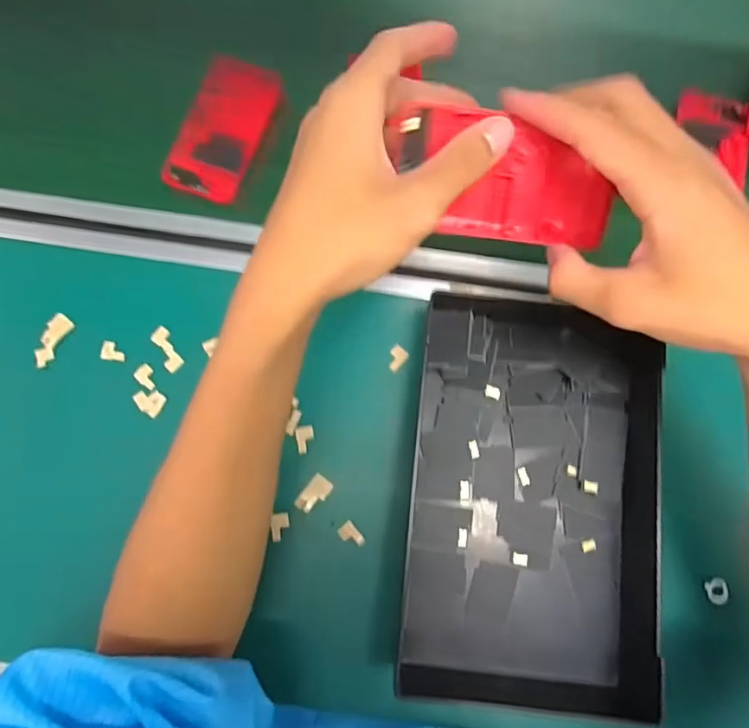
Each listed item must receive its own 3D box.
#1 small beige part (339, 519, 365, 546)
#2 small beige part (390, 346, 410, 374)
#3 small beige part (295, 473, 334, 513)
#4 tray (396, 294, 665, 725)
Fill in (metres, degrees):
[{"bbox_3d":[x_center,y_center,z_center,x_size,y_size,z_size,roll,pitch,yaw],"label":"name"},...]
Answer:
[{"bbox_3d":[-0.016,0.123,0.377,0.012,0.004,0.020,-39,79,-11],"label":"small beige part"},{"bbox_3d":[0.017,-0.005,0.401,0.014,0.004,0.019,40,77,8],"label":"small beige part"},{"bbox_3d":[-0.044,0.095,0.384,0.016,0.004,0.028,38,77,8],"label":"small beige part"},{"bbox_3d":[0.112,0.086,0.367,0.170,0.044,0.264,5,75,-1],"label":"tray"}]

